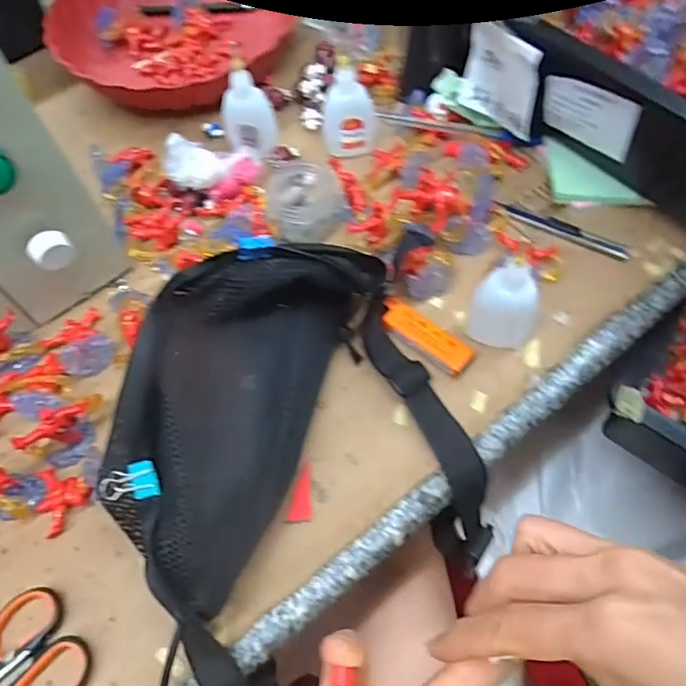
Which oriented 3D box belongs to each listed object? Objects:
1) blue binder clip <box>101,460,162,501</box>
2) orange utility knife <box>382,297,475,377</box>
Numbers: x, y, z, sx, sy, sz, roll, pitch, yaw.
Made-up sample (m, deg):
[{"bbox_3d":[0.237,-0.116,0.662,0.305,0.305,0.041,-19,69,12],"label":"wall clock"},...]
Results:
[{"bbox_3d":[-0.114,0.075,0.302,0.028,0.009,0.021,-12,101,-10],"label":"blue binder clip"},{"bbox_3d":[0.059,-0.004,0.410,0.074,0.012,0.025,35,70,19],"label":"orange utility knife"}]

